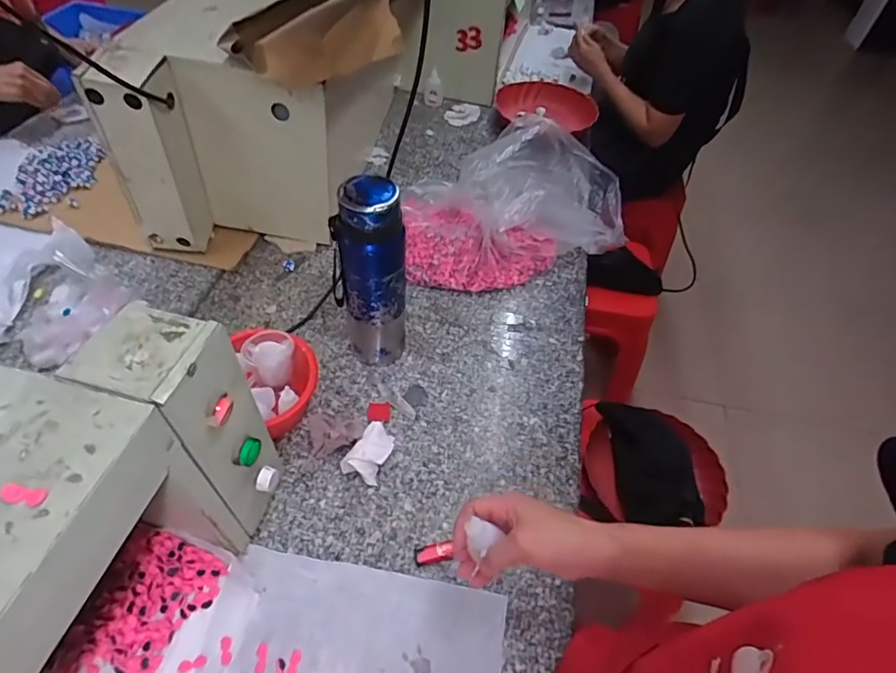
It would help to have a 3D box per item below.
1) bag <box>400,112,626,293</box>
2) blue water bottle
[{"bbox_3d":[0.112,-0.238,0.890,0.389,0.132,0.273,-10,52,-13],"label":"bag"},{"bbox_3d":[-0.098,-0.067,0.647,0.087,0.274,0.066,2,50,-3],"label":"blue water bottle"}]

